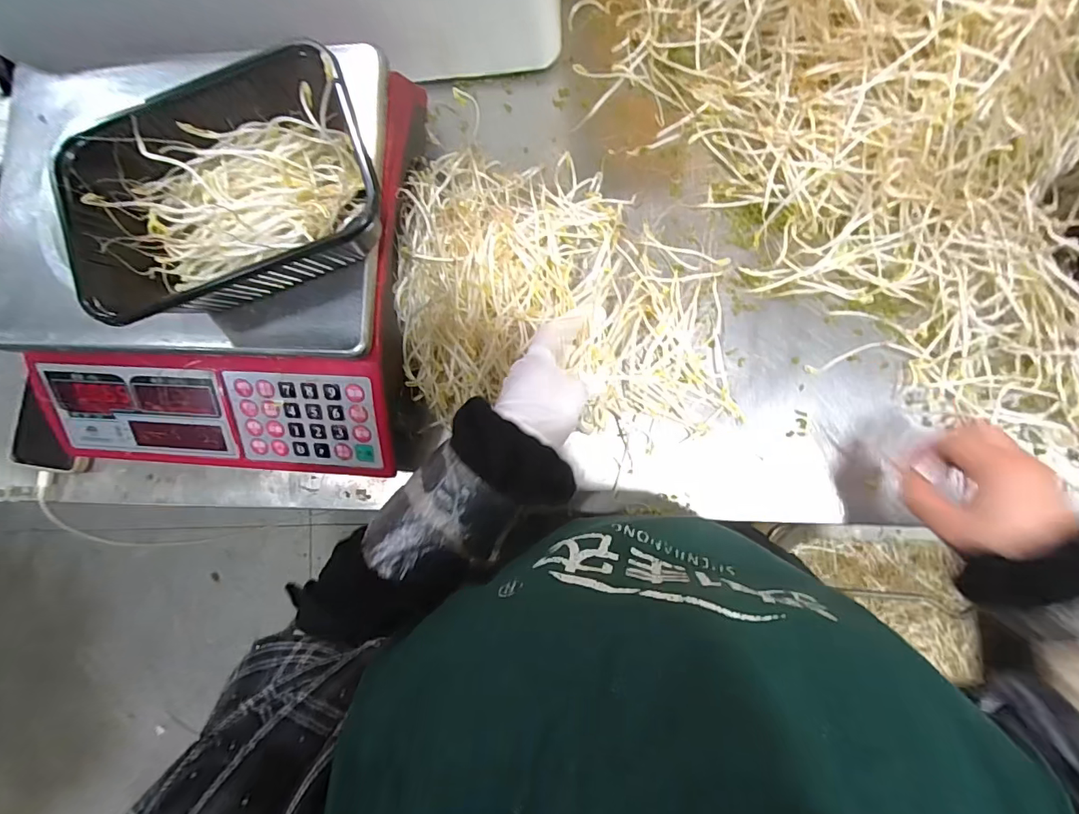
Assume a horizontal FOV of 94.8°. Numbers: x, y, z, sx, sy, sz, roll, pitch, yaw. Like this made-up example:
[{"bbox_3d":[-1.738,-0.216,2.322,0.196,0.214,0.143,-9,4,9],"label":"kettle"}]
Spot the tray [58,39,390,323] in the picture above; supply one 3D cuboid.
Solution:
[{"bbox_3d":[-0.184,-0.128,0.304,0.176,0.063,0.109,-23,84,4],"label":"tray"}]

